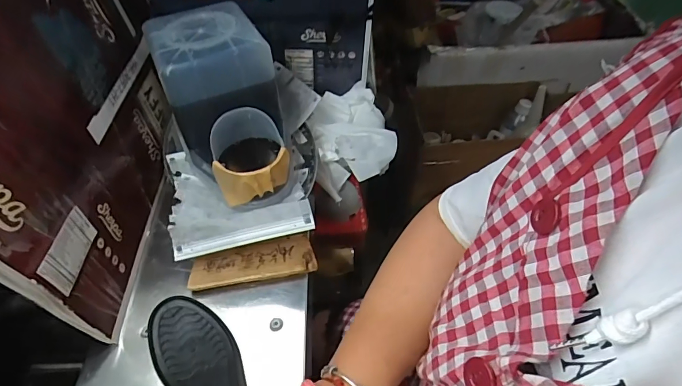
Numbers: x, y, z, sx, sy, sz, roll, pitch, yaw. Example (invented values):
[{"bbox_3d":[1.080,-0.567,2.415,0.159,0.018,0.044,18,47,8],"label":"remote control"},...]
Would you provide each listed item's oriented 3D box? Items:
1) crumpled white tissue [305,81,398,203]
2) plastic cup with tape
[{"bbox_3d":[0.015,-0.091,0.647,0.127,0.057,0.190,-9,47,-6],"label":"crumpled white tissue"},{"bbox_3d":[-0.111,-0.049,0.487,0.085,0.083,0.082,-1,46,1],"label":"plastic cup with tape"}]

